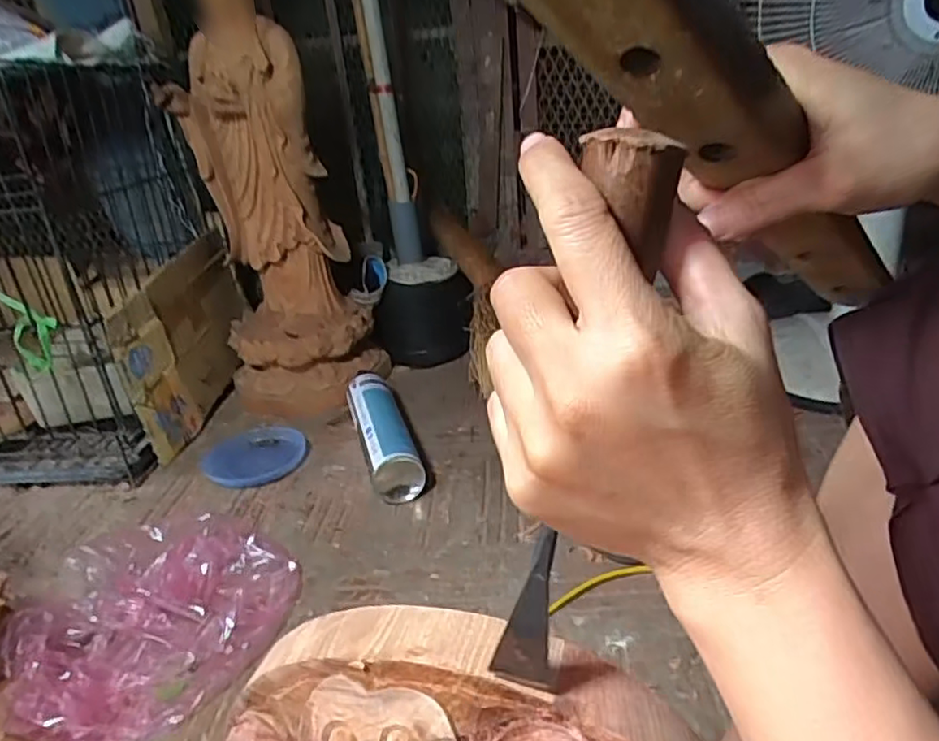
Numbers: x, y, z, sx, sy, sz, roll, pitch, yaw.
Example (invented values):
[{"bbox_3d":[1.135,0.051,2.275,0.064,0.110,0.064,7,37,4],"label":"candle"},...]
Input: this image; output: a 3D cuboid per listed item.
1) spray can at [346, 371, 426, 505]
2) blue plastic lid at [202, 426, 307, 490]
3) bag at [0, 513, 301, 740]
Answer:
[{"bbox_3d":[-0.119,0.086,0.901,0.067,0.067,0.284,-11,25,-13],"label":"spray can"},{"bbox_3d":[-0.300,0.115,0.901,0.140,0.013,0.122,-1,25,8],"label":"blue plastic lid"},{"bbox_3d":[-0.288,0.223,0.618,0.247,0.074,0.200,-18,28,-27],"label":"bag"}]

